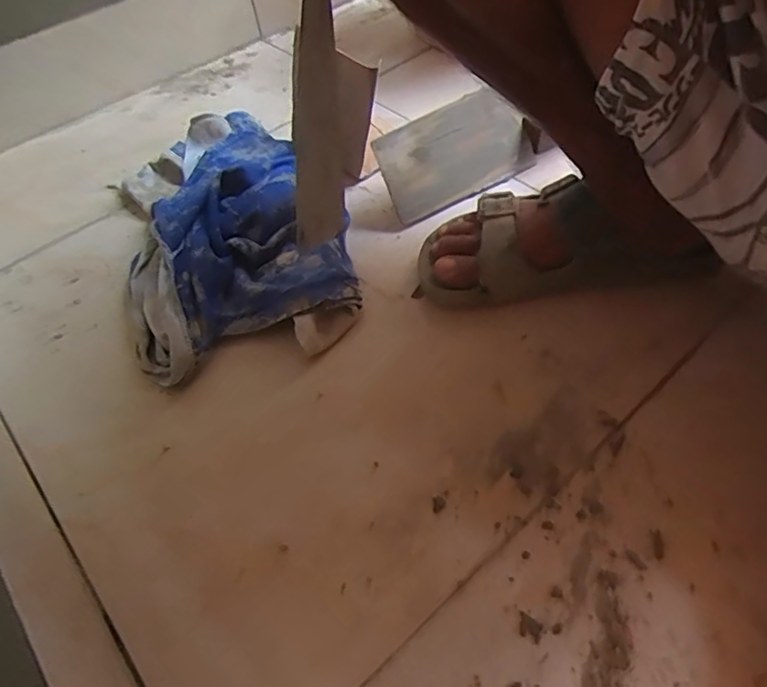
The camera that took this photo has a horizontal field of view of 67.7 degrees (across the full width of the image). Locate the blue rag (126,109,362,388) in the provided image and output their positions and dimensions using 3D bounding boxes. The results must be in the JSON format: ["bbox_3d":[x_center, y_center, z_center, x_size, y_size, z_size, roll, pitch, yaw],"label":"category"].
[{"bbox_3d":[-0.158,-0.119,0.540,0.207,0.071,0.321,-25,54,-13],"label":"blue rag"}]

